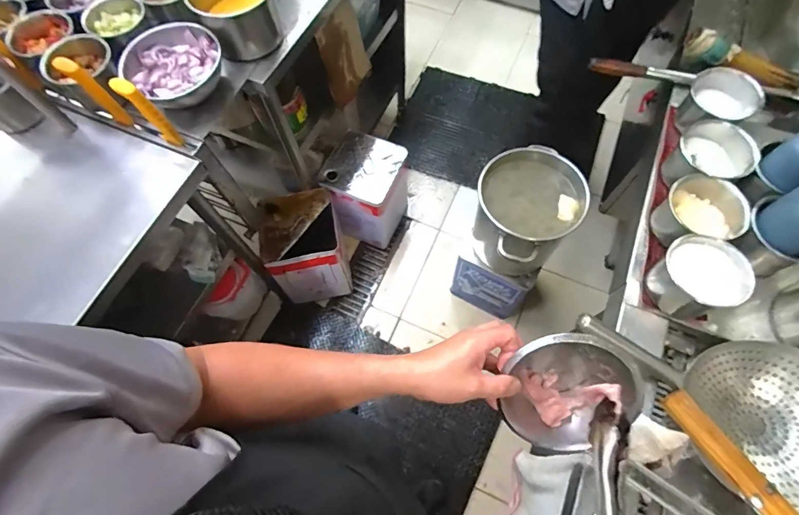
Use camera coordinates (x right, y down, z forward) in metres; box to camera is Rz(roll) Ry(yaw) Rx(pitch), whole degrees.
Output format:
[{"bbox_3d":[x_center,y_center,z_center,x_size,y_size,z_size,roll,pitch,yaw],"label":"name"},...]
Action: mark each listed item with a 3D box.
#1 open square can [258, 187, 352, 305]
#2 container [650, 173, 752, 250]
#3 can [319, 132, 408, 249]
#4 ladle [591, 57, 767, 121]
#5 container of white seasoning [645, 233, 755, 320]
[{"bbox_3d":[-0.318,-0.031,1.421,0.239,0.365,0.269,-13,68,-4],"label":"open square can"},{"bbox_3d":[0.533,-0.076,0.712,0.111,0.084,0.121,-23,69,-8],"label":"container"},{"bbox_3d":[-0.128,-0.234,1.561,0.250,0.392,0.284,20,69,9],"label":"can"},{"bbox_3d":[0.576,-0.379,0.844,0.102,0.081,0.335,-40,55,-14],"label":"ladle"},{"bbox_3d":[0.493,0.033,0.666,0.105,0.092,0.122,-14,68,-4],"label":"container of white seasoning"}]

